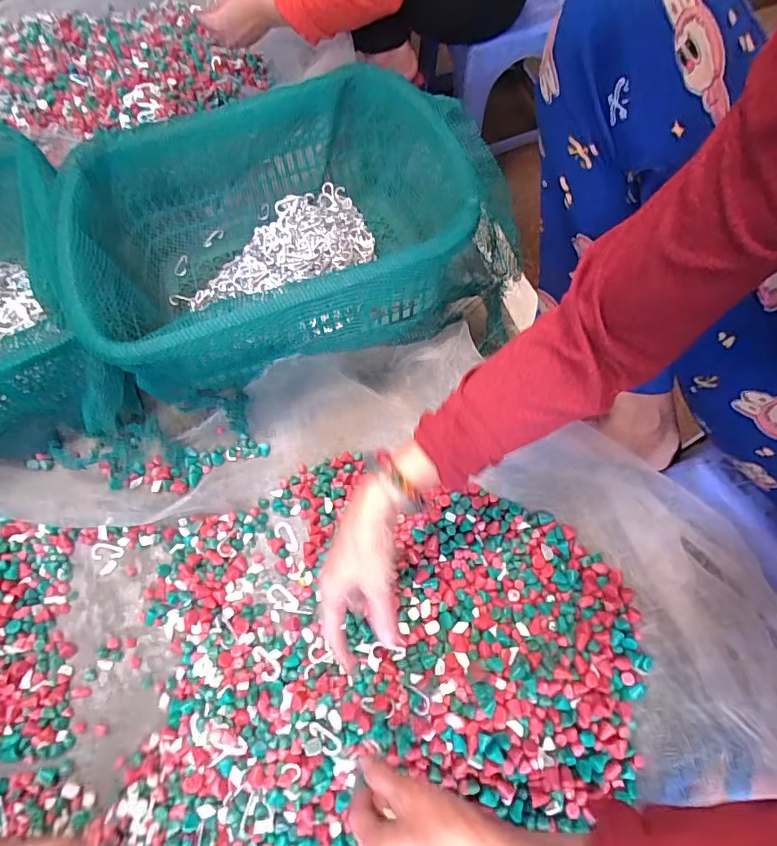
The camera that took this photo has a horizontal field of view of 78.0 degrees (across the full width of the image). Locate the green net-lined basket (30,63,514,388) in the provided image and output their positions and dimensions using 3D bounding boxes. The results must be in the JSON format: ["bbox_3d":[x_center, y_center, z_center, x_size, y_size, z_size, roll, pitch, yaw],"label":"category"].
[{"bbox_3d":[-0.131,-0.220,0.601,0.504,0.168,0.326,-20,67,-8],"label":"green net-lined basket"}]

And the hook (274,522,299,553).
[{"bbox_3d":[-0.116,0.129,0.549,0.019,0.004,0.038,-37,67,-15],"label":"hook"}]

